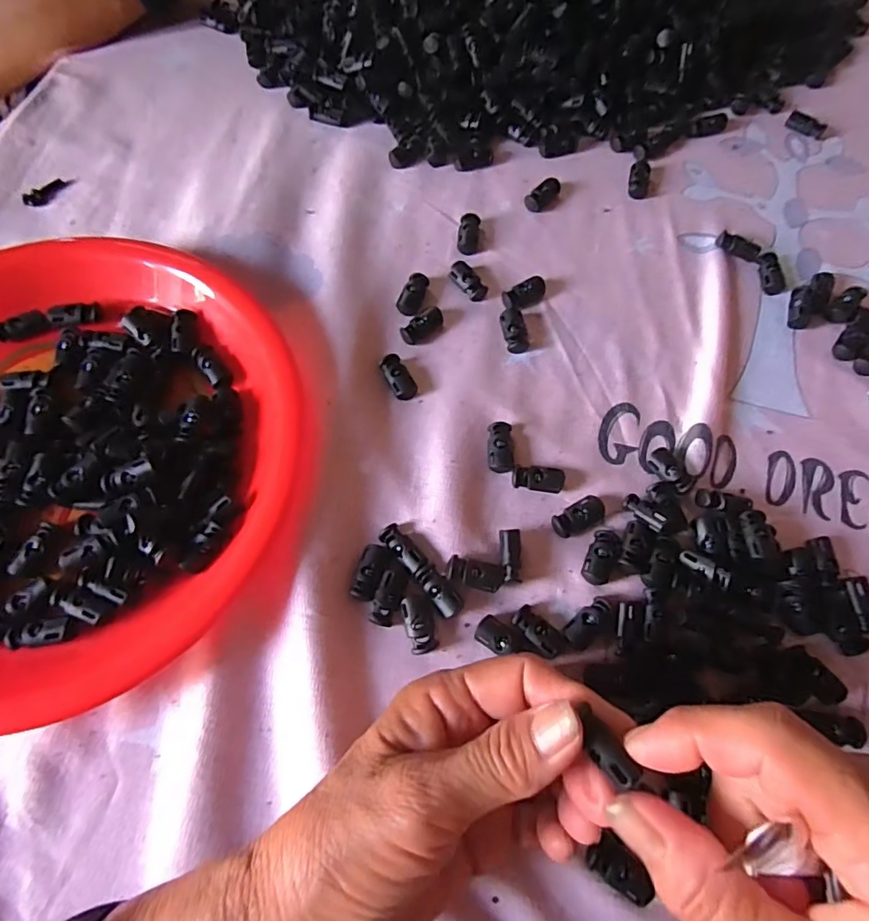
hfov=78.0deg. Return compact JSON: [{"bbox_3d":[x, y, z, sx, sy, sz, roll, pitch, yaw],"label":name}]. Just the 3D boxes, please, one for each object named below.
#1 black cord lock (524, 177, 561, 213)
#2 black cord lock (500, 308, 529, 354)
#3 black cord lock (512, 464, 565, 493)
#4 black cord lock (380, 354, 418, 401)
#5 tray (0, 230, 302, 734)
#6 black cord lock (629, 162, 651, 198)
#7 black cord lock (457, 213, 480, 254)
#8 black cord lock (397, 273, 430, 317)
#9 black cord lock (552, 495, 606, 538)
[{"bbox_3d":[0.075,-0.184,0.373,0.014,0.008,0.029,41,73,13],"label":"black cord lock"},{"bbox_3d":[0.049,-0.080,0.329,0.013,0.008,0.029,-10,69,-5],"label":"black cord lock"},{"bbox_3d":[0.057,0.010,0.292,0.028,0.009,0.012,7,69,1],"label":"black cord lock"},{"bbox_3d":[-0.021,-0.049,0.314,0.014,0.006,0.029,-26,71,-11],"label":"black cord lock"},{"bbox_3d":[-0.200,-0.008,0.279,0.248,0.025,0.252,0,69,-1],"label":"tray"},{"bbox_3d":[0.146,-0.200,0.380,0.014,0.007,0.032,14,69,4],"label":"black cord lock"},{"bbox_3d":[0.023,-0.150,0.356,0.014,0.008,0.029,7,69,2],"label":"black cord lock"},{"bbox_3d":[-0.014,-0.105,0.337,0.014,0.006,0.029,16,69,5],"label":"black cord lock"},{"bbox_3d":[0.077,0.030,0.286,0.029,0.007,0.014,-25,71,-10],"label":"black cord lock"}]

